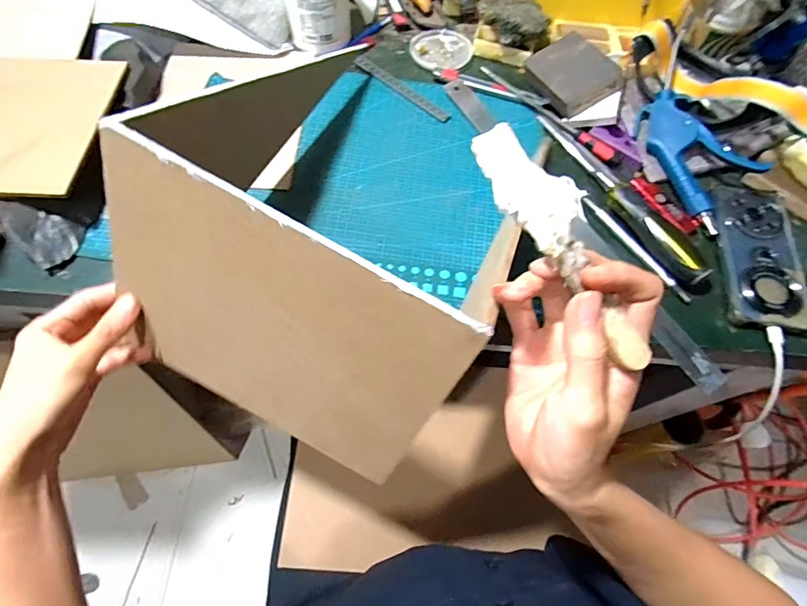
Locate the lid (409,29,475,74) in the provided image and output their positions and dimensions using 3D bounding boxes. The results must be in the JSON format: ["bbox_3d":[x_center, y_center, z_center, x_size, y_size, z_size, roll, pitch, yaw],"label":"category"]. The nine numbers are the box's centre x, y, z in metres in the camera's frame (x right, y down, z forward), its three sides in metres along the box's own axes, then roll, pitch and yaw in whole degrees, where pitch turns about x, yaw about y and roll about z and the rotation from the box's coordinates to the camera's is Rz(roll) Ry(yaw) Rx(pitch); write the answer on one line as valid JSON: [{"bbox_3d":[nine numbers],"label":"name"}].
[{"bbox_3d":[0.048,-0.327,0.571,0.079,0.007,0.077,1,64,-2],"label":"lid"}]

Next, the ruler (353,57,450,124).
[{"bbox_3d":[-0.003,-0.257,0.534,0.144,0.004,0.018,42,65,15],"label":"ruler"}]

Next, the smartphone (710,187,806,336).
[{"bbox_3d":[0.359,-0.050,0.447,0.077,0.014,0.162,8,64,1],"label":"smartphone"}]

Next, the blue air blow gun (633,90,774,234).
[{"bbox_3d":[0.312,-0.161,0.479,0.070,0.035,0.157,-24,67,-13],"label":"blue air blow gun"}]

